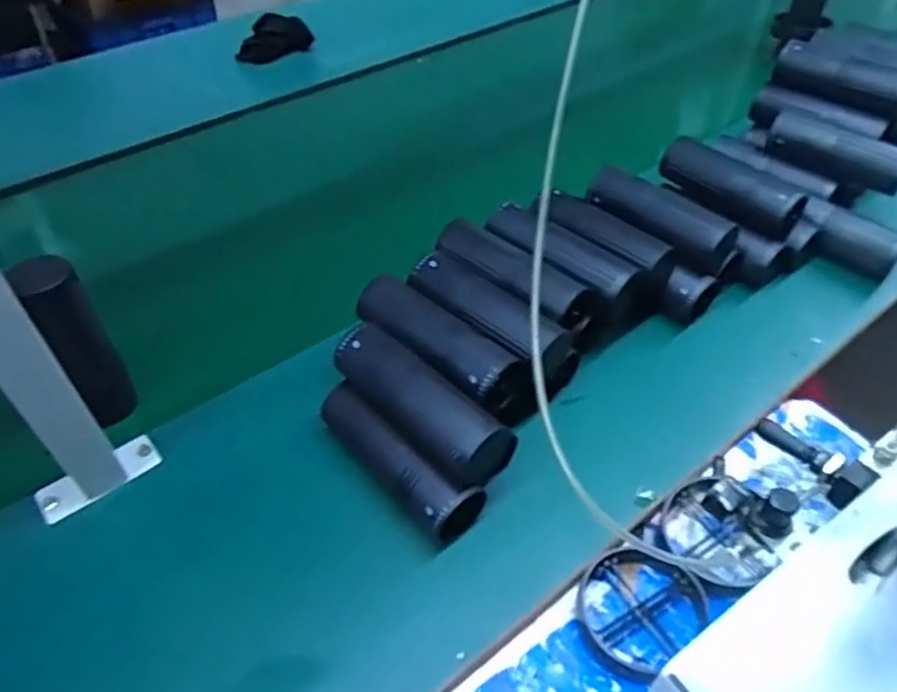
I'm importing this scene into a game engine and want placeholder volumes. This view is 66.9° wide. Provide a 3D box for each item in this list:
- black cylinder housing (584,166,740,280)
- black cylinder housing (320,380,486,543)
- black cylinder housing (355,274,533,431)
[{"bbox_3d":[0.230,-0.140,0.741,0.066,0.049,0.166,-34,55,-28],"label":"black cylinder housing"},{"bbox_3d":[-0.046,0.095,0.582,0.164,0.061,0.055,35,56,28],"label":"black cylinder housing"},{"bbox_3d":[-0.006,0.007,0.606,0.181,0.052,0.062,33,55,26],"label":"black cylinder housing"}]

